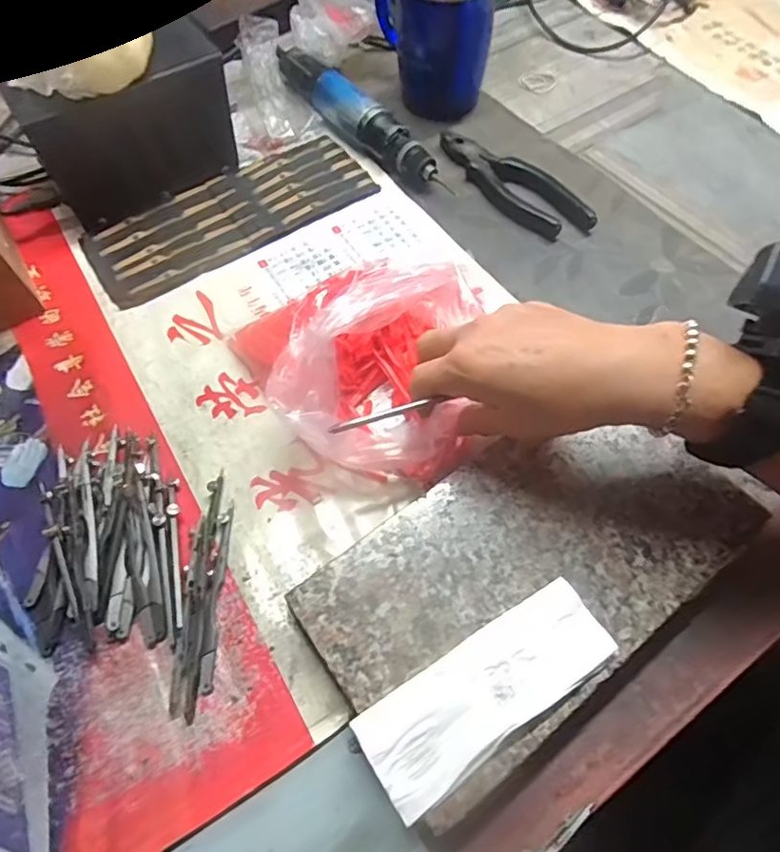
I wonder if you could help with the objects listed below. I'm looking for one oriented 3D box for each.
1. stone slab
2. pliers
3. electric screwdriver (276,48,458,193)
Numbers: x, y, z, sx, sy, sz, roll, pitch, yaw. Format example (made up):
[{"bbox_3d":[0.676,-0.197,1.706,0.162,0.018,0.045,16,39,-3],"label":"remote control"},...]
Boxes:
[{"bbox_3d":[0.076,0.078,0.315,0.233,0.023,0.131,-35,63,-17],"label":"stone slab"},{"bbox_3d":[0.103,-0.214,0.489,0.043,0.018,0.166,-36,63,-17],"label":"pliers"},{"bbox_3d":[-0.032,-0.288,0.525,0.042,0.045,0.242,-35,63,-17],"label":"electric screwdriver"}]

